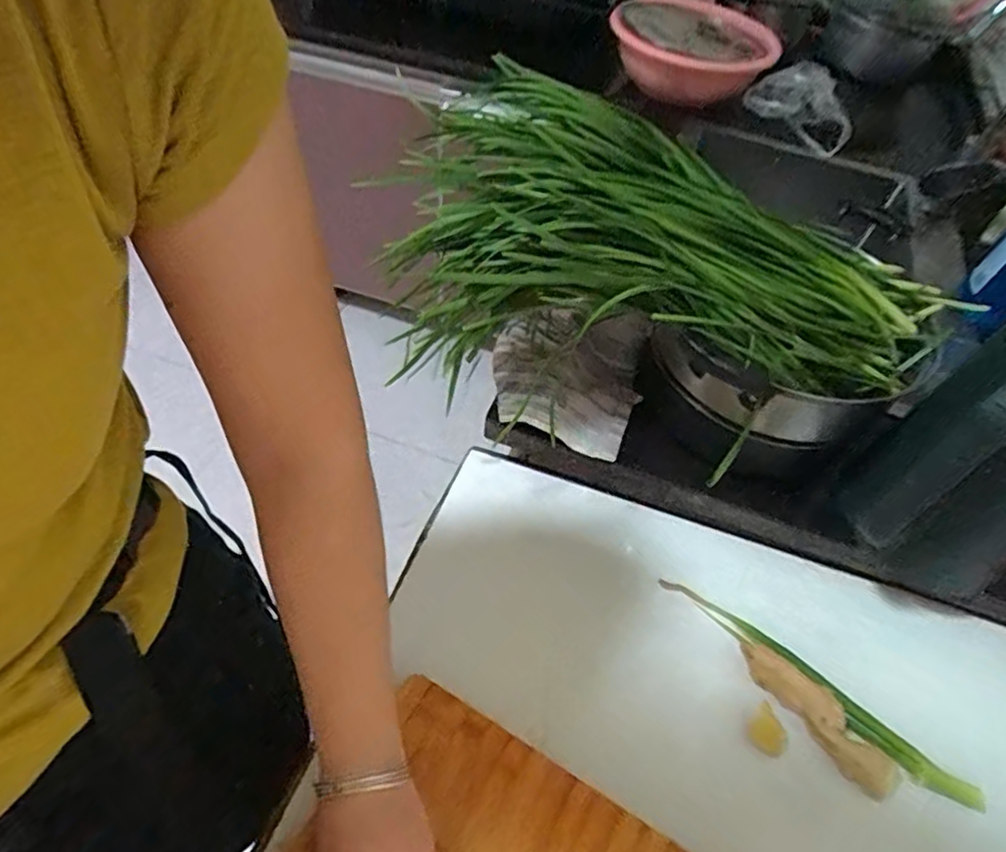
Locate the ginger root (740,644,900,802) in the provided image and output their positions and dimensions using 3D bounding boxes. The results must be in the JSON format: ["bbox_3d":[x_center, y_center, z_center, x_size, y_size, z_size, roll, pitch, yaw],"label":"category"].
[{"bbox_3d":[0.257,0.235,0.527,0.030,0.034,0.136,-31,58,-26],"label":"ginger root"}]

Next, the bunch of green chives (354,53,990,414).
[{"bbox_3d":[0.159,-0.144,0.561,0.476,0.132,0.220,16,46,-7],"label":"bunch of green chives"}]

